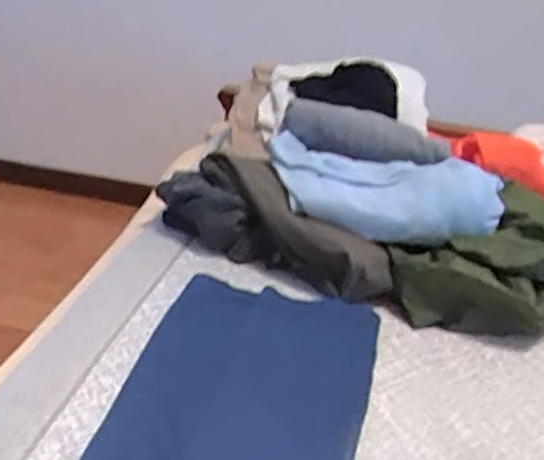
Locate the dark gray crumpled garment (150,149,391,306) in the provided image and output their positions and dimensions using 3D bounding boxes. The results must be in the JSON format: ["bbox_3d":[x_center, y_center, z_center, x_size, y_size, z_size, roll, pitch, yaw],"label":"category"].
[{"bbox_3d":[0.004,-0.013,0.808,0.311,0.090,0.104,19,28,26],"label":"dark gray crumpled garment"}]

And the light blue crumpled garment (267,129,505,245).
[{"bbox_3d":[0.127,-0.049,0.805,0.268,0.063,0.156,9,25,1],"label":"light blue crumpled garment"}]

